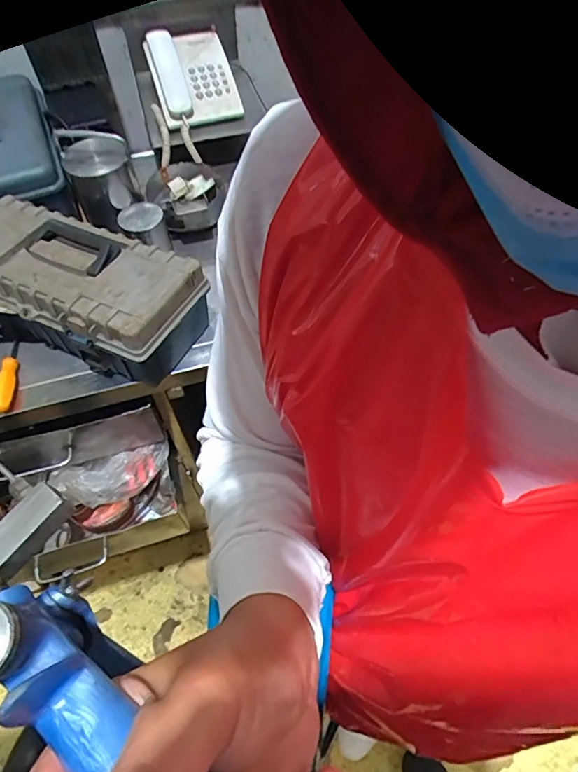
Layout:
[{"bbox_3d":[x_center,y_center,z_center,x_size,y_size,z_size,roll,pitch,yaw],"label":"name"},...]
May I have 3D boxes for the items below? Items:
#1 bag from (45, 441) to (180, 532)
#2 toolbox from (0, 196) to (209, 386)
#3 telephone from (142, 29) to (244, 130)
[{"bbox_3d":[-0.295,0.187,0.824,0.204,0.145,0.101,-28,61,-15],"label":"bag"},{"bbox_3d":[-0.294,-0.137,0.651,0.338,0.121,0.161,24,62,15],"label":"toolbox"},{"bbox_3d":[-0.181,-0.577,0.881,0.144,0.044,0.193,-15,81,-17],"label":"telephone"}]

